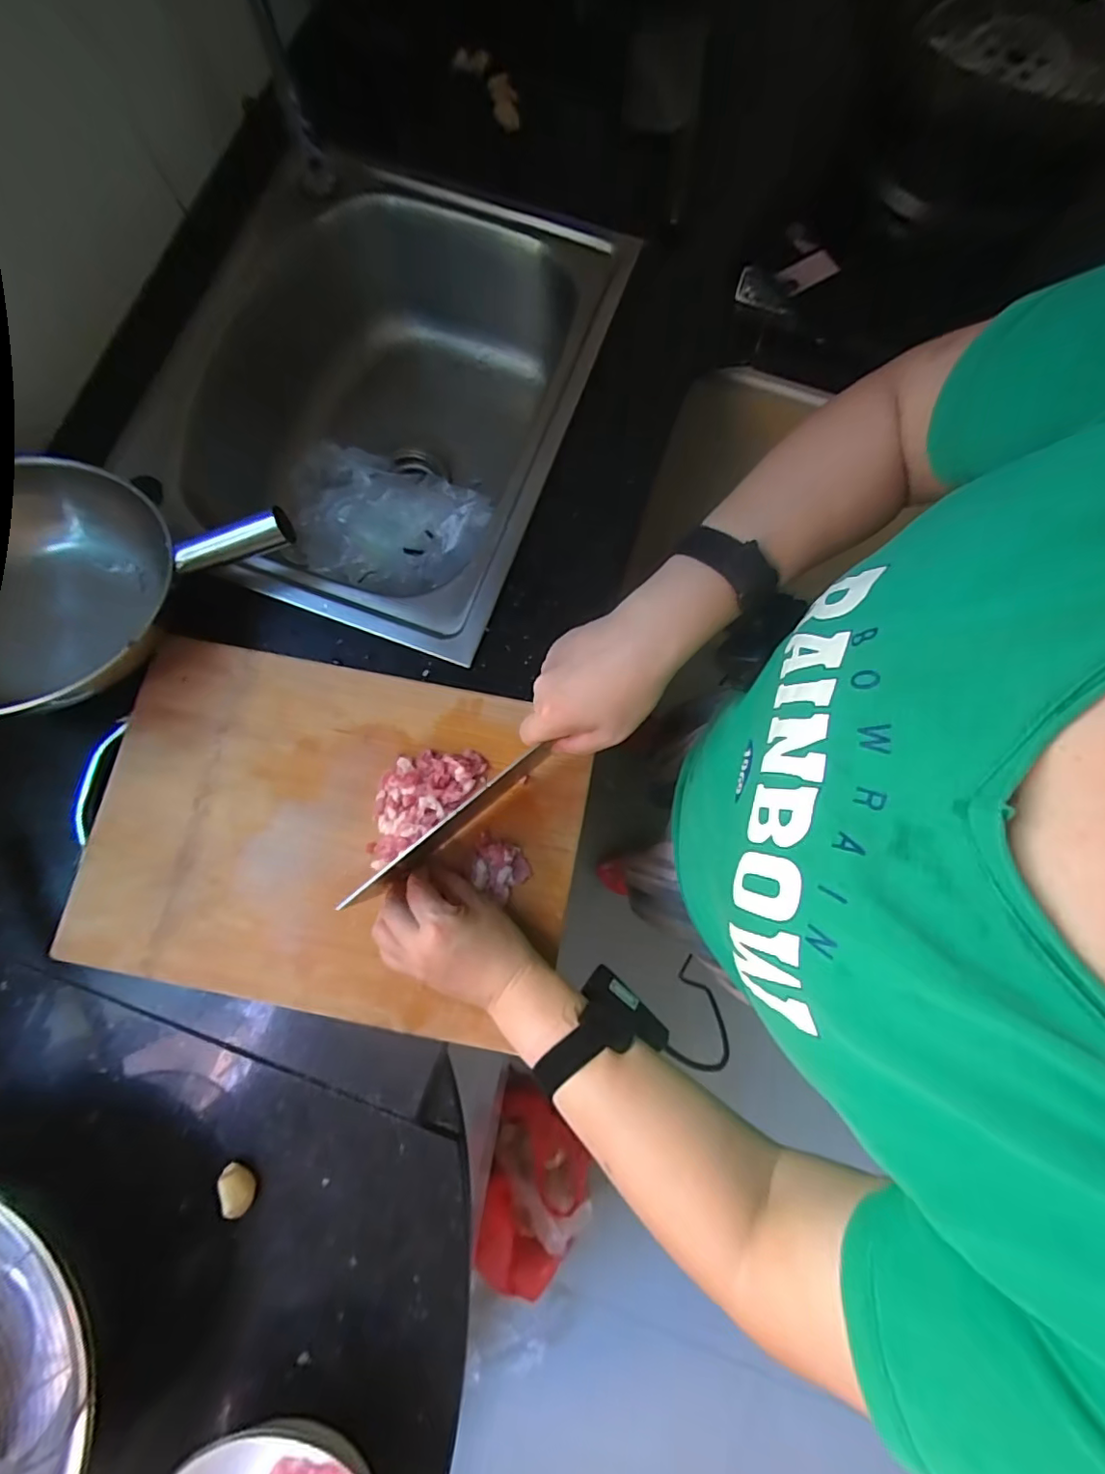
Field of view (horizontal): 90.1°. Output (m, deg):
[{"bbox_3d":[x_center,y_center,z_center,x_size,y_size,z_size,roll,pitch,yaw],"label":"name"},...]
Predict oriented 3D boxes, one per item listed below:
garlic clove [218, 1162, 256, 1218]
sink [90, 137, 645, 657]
[{"bbox_3d":[-0.238,0.342,0.420,0.018,0.022,0.034,-21,80,-4],"label":"garlic clove"},{"bbox_3d":[-0.208,-0.359,0.663,0.458,0.229,0.502,21,80,4],"label":"sink"}]

